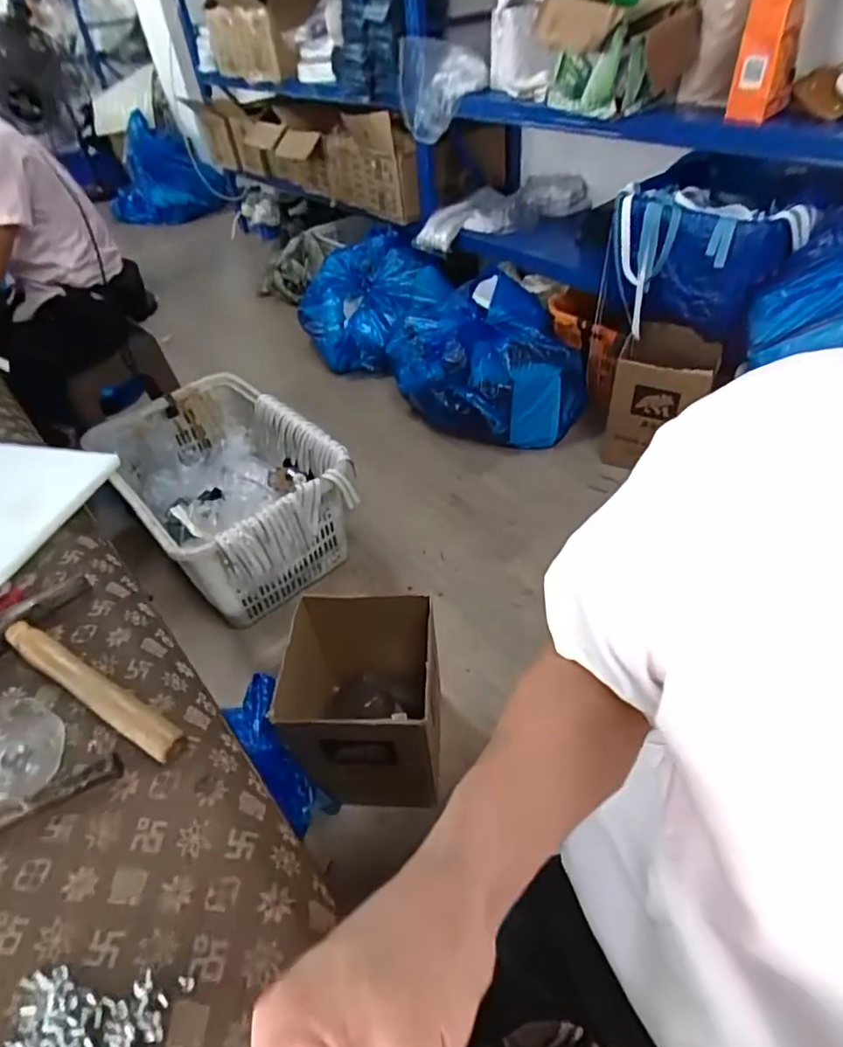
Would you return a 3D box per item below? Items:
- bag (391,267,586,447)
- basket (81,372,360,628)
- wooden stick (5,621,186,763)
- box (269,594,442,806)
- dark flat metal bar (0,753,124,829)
[{"bbox_3d":[0.224,-0.515,1.913,0.571,0.333,0.502,-13,46,-8],"label":"bag"},{"bbox_3d":[-0.508,-0.078,1.519,0.434,0.336,0.661,-33,52,-25],"label":"basket"},{"bbox_3d":[-0.277,0.140,0.484,0.219,0.027,0.024,22,51,24],"label":"wooden stick"},{"bbox_3d":[-0.093,0.340,1.084,0.256,0.351,0.269,1,46,6],"label":"box"},{"bbox_3d":[-0.269,0.199,0.423,0.093,0.011,0.015,-24,49,-18],"label":"dark flat metal bar"}]

